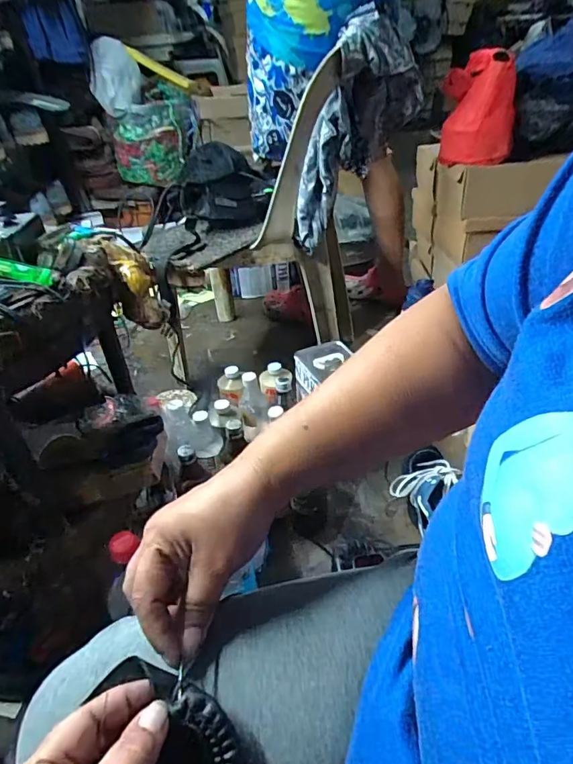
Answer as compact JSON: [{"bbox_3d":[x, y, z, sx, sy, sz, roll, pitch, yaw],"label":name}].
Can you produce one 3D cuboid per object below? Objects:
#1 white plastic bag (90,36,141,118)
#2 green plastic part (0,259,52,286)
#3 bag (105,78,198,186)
[{"bbox_3d":[-0.561,-0.997,1.565,0.157,0.202,0.044,-23,41,-24],"label":"white plastic bag"},{"bbox_3d":[-0.289,-0.119,0.511,0.070,0.016,0.013,12,34,-14],"label":"green plastic part"},{"bbox_3d":[-0.465,-0.874,1.692,0.298,0.299,0.157,-11,37,-10],"label":"bag"}]

